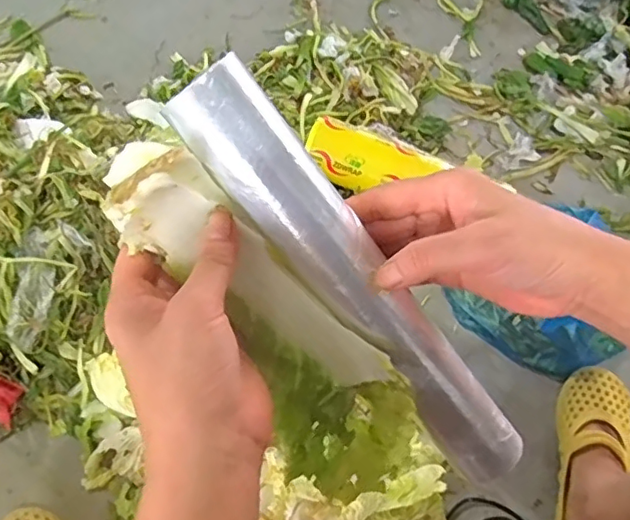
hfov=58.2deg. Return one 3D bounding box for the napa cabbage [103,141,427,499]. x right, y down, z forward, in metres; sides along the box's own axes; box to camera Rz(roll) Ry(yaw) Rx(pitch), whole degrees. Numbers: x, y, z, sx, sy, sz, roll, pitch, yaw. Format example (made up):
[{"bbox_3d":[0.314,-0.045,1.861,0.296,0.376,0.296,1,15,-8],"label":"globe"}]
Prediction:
[{"bbox_3d":[-0.020,0.044,0.311,0.065,0.064,0.243,-45,115,-21],"label":"napa cabbage"}]

